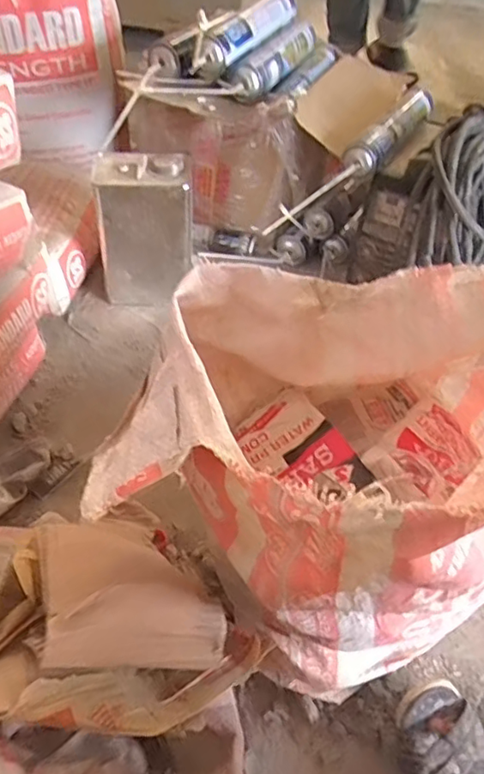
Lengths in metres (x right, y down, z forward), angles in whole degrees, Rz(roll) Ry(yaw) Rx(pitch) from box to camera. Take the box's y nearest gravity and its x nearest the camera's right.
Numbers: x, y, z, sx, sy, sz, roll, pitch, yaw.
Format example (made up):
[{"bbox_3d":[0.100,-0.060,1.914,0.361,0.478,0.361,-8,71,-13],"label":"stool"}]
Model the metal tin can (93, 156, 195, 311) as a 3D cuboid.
[{"bbox_3d":[-0.166,-0.270,0.998,0.159,0.235,0.102,-3,48,-9],"label":"metal tin can"}]

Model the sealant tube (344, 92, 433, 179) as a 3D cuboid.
[{"bbox_3d":[0.281,-0.480,1.064,0.064,0.046,0.329,28,51,19],"label":"sealant tube"}]

